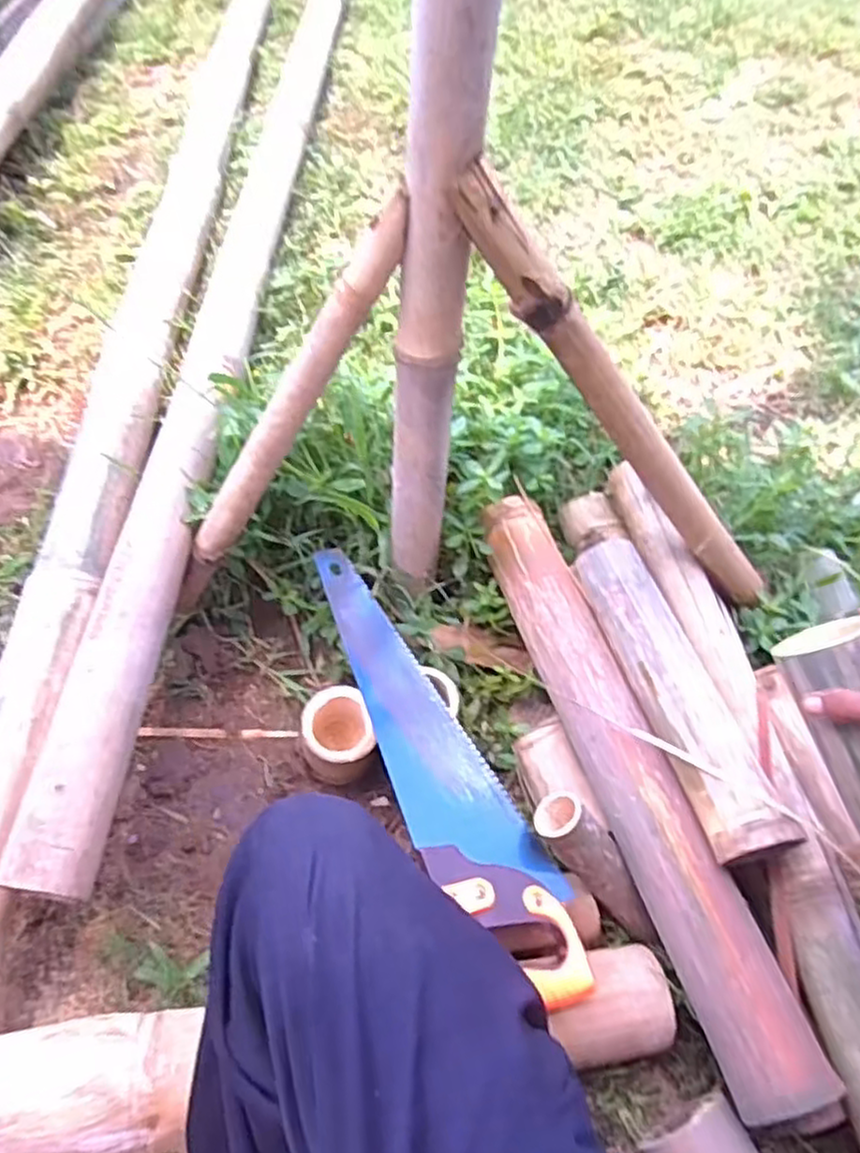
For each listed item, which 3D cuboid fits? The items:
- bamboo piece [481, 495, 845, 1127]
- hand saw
[{"bbox_3d":[0.183,0.156,0.732,0.076,0.070,0.578,-14,55,-14],"label":"bamboo piece"},{"bbox_3d":[-0.008,0.177,0.738,0.103,0.033,0.500,-25,59,-21],"label":"hand saw"}]

